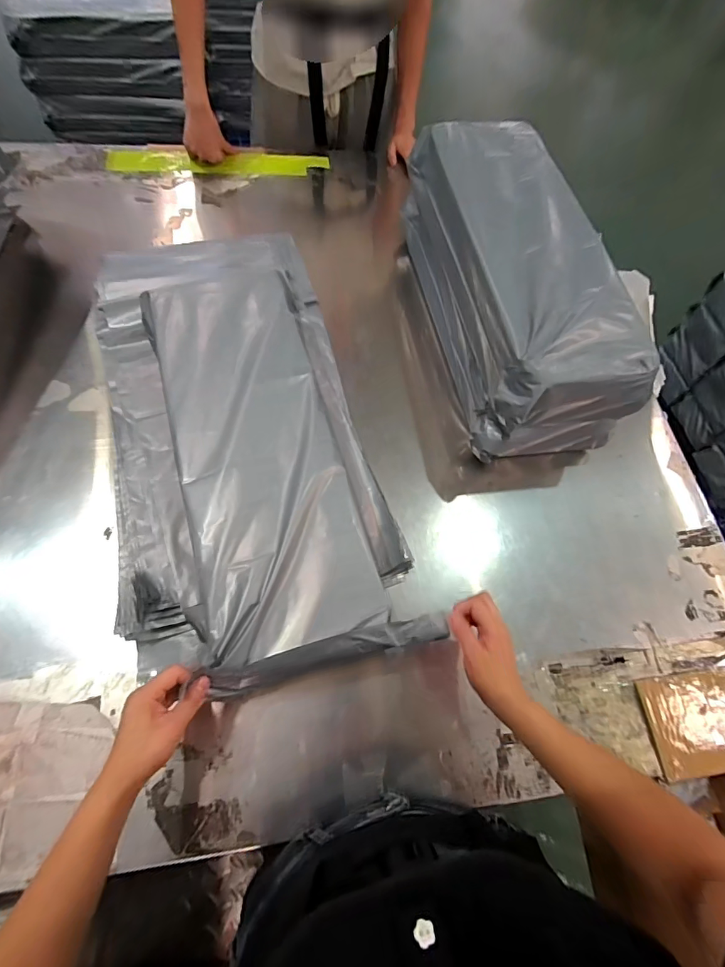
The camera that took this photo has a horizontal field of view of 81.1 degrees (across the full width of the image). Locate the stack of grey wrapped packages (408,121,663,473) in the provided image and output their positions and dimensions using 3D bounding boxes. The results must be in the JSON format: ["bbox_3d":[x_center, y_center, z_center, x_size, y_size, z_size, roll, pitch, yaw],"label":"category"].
[{"bbox_3d":[0.252,-0.346,0.741,0.209,0.229,0.581,-6,66,-8],"label":"stack of grey wrapped packages"}]

